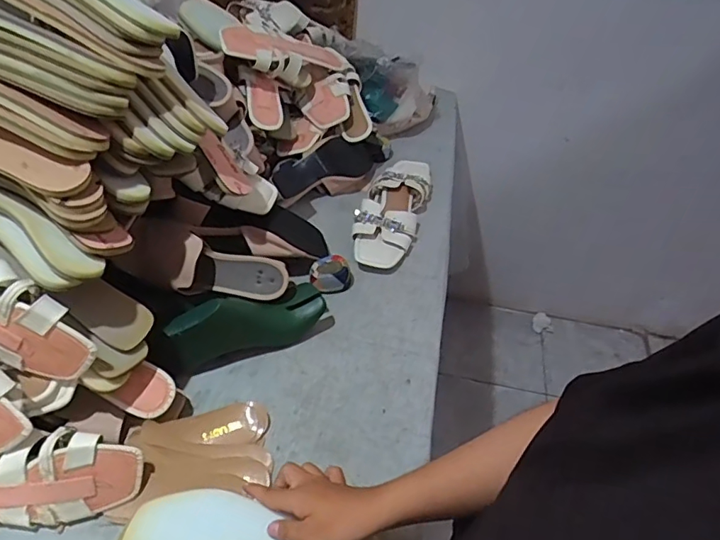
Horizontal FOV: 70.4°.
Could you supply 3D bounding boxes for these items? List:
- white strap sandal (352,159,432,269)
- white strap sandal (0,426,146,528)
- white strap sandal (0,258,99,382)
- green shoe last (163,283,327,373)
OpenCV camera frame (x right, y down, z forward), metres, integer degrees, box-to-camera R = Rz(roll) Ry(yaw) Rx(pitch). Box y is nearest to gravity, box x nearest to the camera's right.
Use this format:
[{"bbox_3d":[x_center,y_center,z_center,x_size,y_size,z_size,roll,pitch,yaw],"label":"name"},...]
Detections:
[{"bbox_3d":[0.060,-0.116,0.894,0.102,0.048,0.273,15,47,10],"label":"white strap sandal"},{"bbox_3d":[-0.377,0.224,0.535,0.277,0.101,0.060,1,8,-13],"label":"white strap sandal"},{"bbox_3d":[-0.380,0.030,0.511,0.234,0.079,0.056,34,46,-12],"label":"white strap sandal"},{"bbox_3d":[-0.154,0.068,0.683,0.217,0.091,0.066,-20,51,-22],"label":"green shoe last"}]

